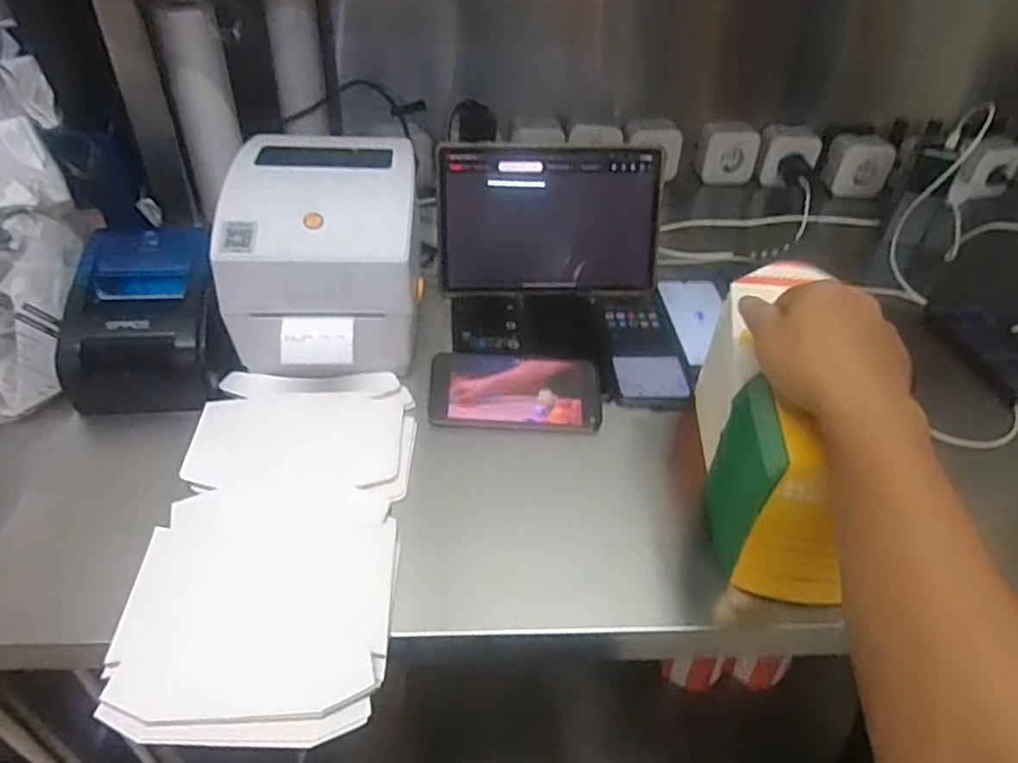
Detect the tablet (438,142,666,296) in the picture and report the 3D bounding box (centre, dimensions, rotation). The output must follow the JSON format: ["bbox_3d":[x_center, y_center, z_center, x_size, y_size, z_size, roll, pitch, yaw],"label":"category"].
[{"bbox_3d":[0.049,-0.183,0.763,0.247,0.162,0.015,-1,16,-5],"label":"tablet"}]

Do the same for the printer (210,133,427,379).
[{"bbox_3d":[-0.173,-0.125,0.653,0.174,0.146,0.211,-2,42,-7],"label":"printer"}]

